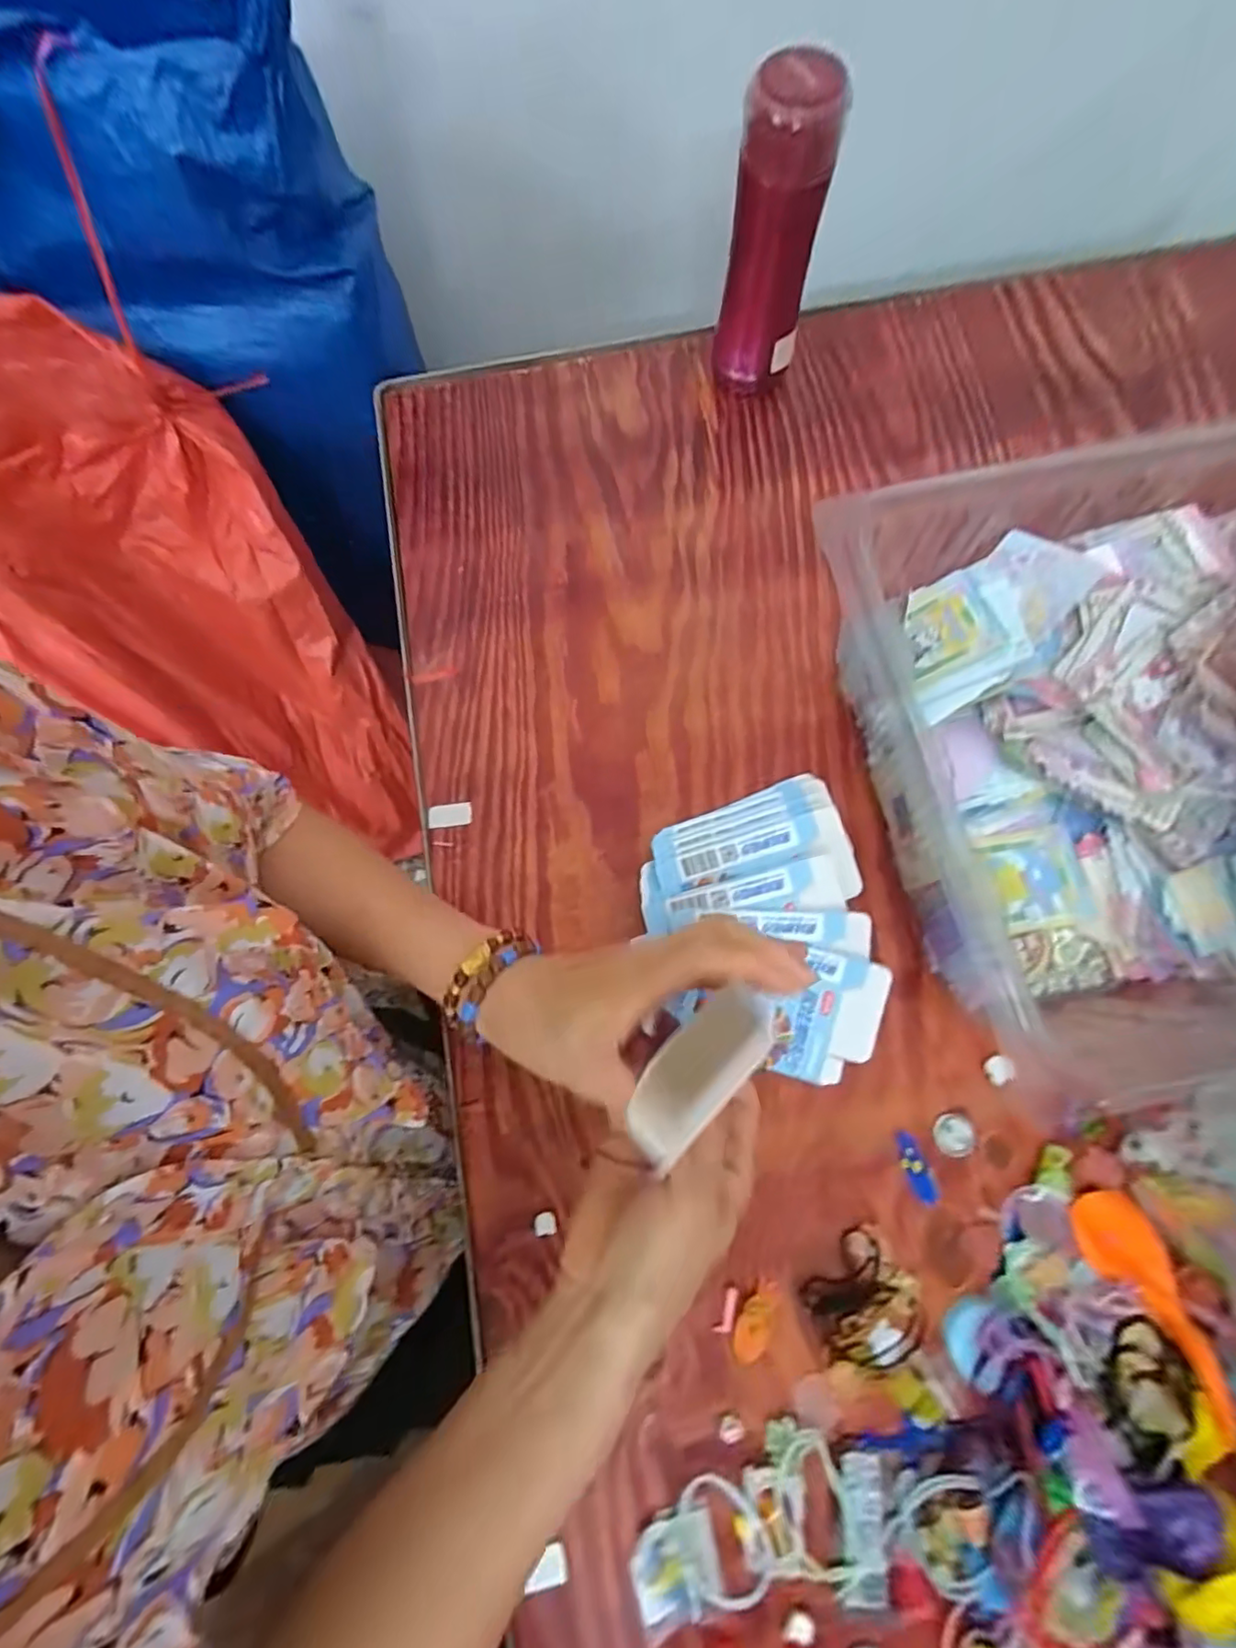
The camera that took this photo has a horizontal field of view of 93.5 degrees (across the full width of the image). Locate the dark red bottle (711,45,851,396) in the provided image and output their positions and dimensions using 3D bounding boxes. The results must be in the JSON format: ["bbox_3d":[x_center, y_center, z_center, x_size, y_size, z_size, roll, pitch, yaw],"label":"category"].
[{"bbox_3d":[0.117,-0.440,0.449,0.060,0.191,0.054,-1,74,2],"label":"dark red bottle"}]

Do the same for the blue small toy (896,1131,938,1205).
[{"bbox_3d":[0.182,0.211,0.355,0.013,0.011,0.039,-21,74,-4],"label":"blue small toy"}]

